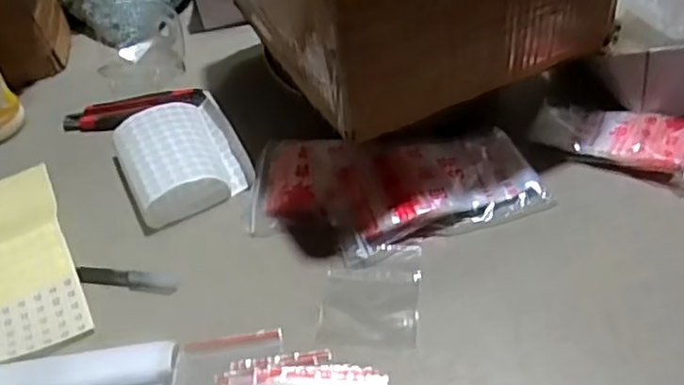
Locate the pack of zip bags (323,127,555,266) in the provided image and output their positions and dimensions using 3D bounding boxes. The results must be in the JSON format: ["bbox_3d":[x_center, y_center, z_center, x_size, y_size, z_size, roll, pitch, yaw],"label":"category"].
[{"bbox_3d":[0.073,-0.004,0.540,0.169,0.030,0.093,-15,43,-5],"label":"pack of zip bags"}]

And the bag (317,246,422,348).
[{"bbox_3d":[0.022,0.072,0.477,0.068,0.004,0.086,0,44,11],"label":"bag"}]

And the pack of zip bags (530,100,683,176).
[{"bbox_3d":[0.235,-0.048,0.556,0.148,0.022,0.055,19,49,41],"label":"pack of zip bags"}]

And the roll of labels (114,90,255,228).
[{"bbox_3d":[-0.148,-0.036,0.604,0.105,0.040,0.122,-24,44,-14],"label":"roll of labels"}]

